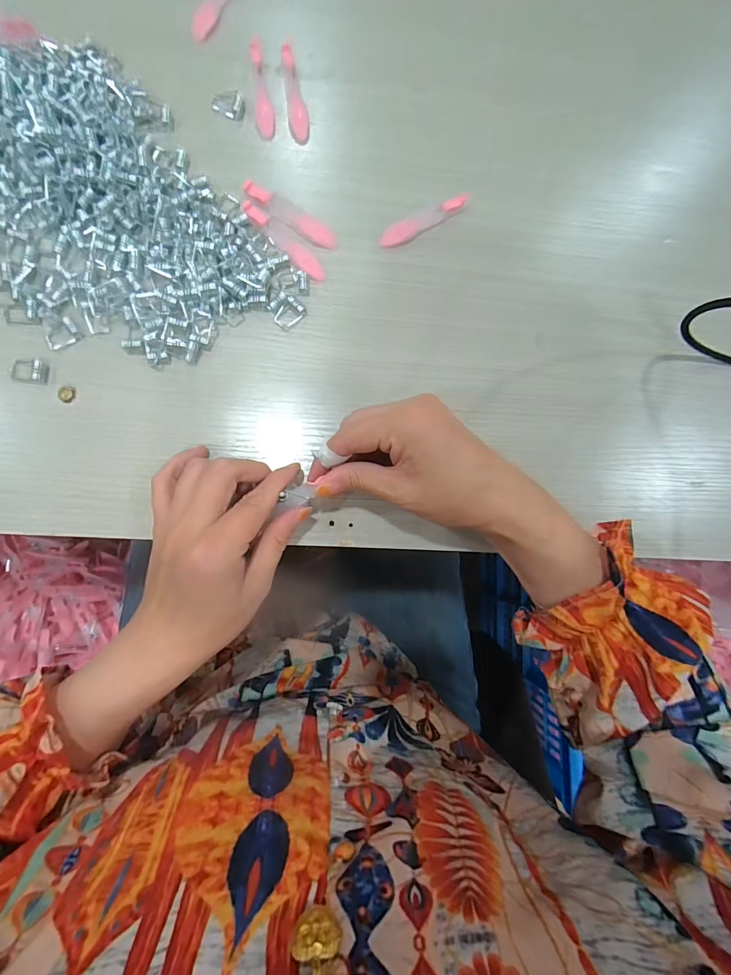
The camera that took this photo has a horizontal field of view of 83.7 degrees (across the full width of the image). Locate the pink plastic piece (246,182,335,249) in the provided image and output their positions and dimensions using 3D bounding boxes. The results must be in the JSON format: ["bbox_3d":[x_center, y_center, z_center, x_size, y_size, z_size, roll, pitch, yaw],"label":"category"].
[{"bbox_3d":[-0.056,-0.203,0.303,0.075,0.005,0.020,27,82,-3],"label":"pink plastic piece"}]

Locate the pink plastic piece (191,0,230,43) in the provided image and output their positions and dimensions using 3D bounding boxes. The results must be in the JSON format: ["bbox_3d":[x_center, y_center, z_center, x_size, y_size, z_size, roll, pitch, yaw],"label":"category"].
[{"bbox_3d":[-0.118,-0.387,0.324,0.018,0.004,0.080,23,82,-3],"label":"pink plastic piece"}]

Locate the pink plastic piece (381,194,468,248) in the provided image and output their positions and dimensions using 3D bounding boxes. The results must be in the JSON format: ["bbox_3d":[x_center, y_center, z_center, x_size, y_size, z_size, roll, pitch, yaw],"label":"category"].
[{"bbox_3d":[0.044,-0.208,0.316,0.072,0.011,0.017,-31,88,-8],"label":"pink plastic piece"}]

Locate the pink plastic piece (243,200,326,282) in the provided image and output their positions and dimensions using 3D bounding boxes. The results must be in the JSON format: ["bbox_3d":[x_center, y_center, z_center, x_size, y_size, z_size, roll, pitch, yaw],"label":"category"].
[{"bbox_3d":[-0.059,-0.184,0.300,0.077,0.004,0.017,45,81,0],"label":"pink plastic piece"}]

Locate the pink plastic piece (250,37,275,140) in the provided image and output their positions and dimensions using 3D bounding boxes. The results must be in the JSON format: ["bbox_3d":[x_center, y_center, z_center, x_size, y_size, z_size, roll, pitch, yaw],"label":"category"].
[{"bbox_3d":[-0.080,-0.313,0.317,0.014,0.004,0.083,-5,84,-7],"label":"pink plastic piece"}]

